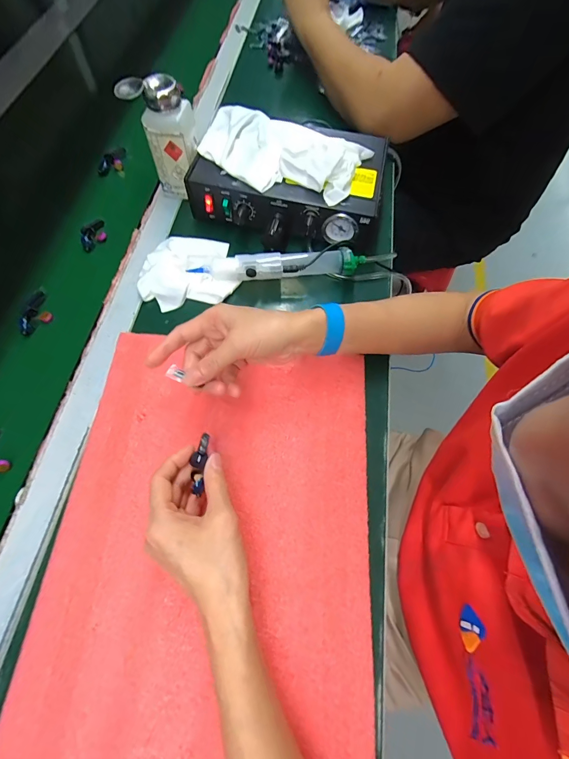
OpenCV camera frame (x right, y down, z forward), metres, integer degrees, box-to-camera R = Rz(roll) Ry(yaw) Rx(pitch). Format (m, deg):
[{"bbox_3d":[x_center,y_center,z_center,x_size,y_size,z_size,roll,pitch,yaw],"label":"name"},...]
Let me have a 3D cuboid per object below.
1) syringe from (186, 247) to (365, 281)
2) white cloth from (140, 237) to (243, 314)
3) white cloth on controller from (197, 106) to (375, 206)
[{"bbox_3d":[-0.006,-0.135,0.412,0.199,0.026,0.032,-3,66,-3],"label":"syringe"},{"bbox_3d":[-0.119,-0.136,0.414,0.108,0.026,0.095,-7,67,-5],"label":"white cloth"},{"bbox_3d":[-0.008,-0.285,0.424,0.201,0.030,0.115,23,67,9],"label":"white cloth on controller"}]

